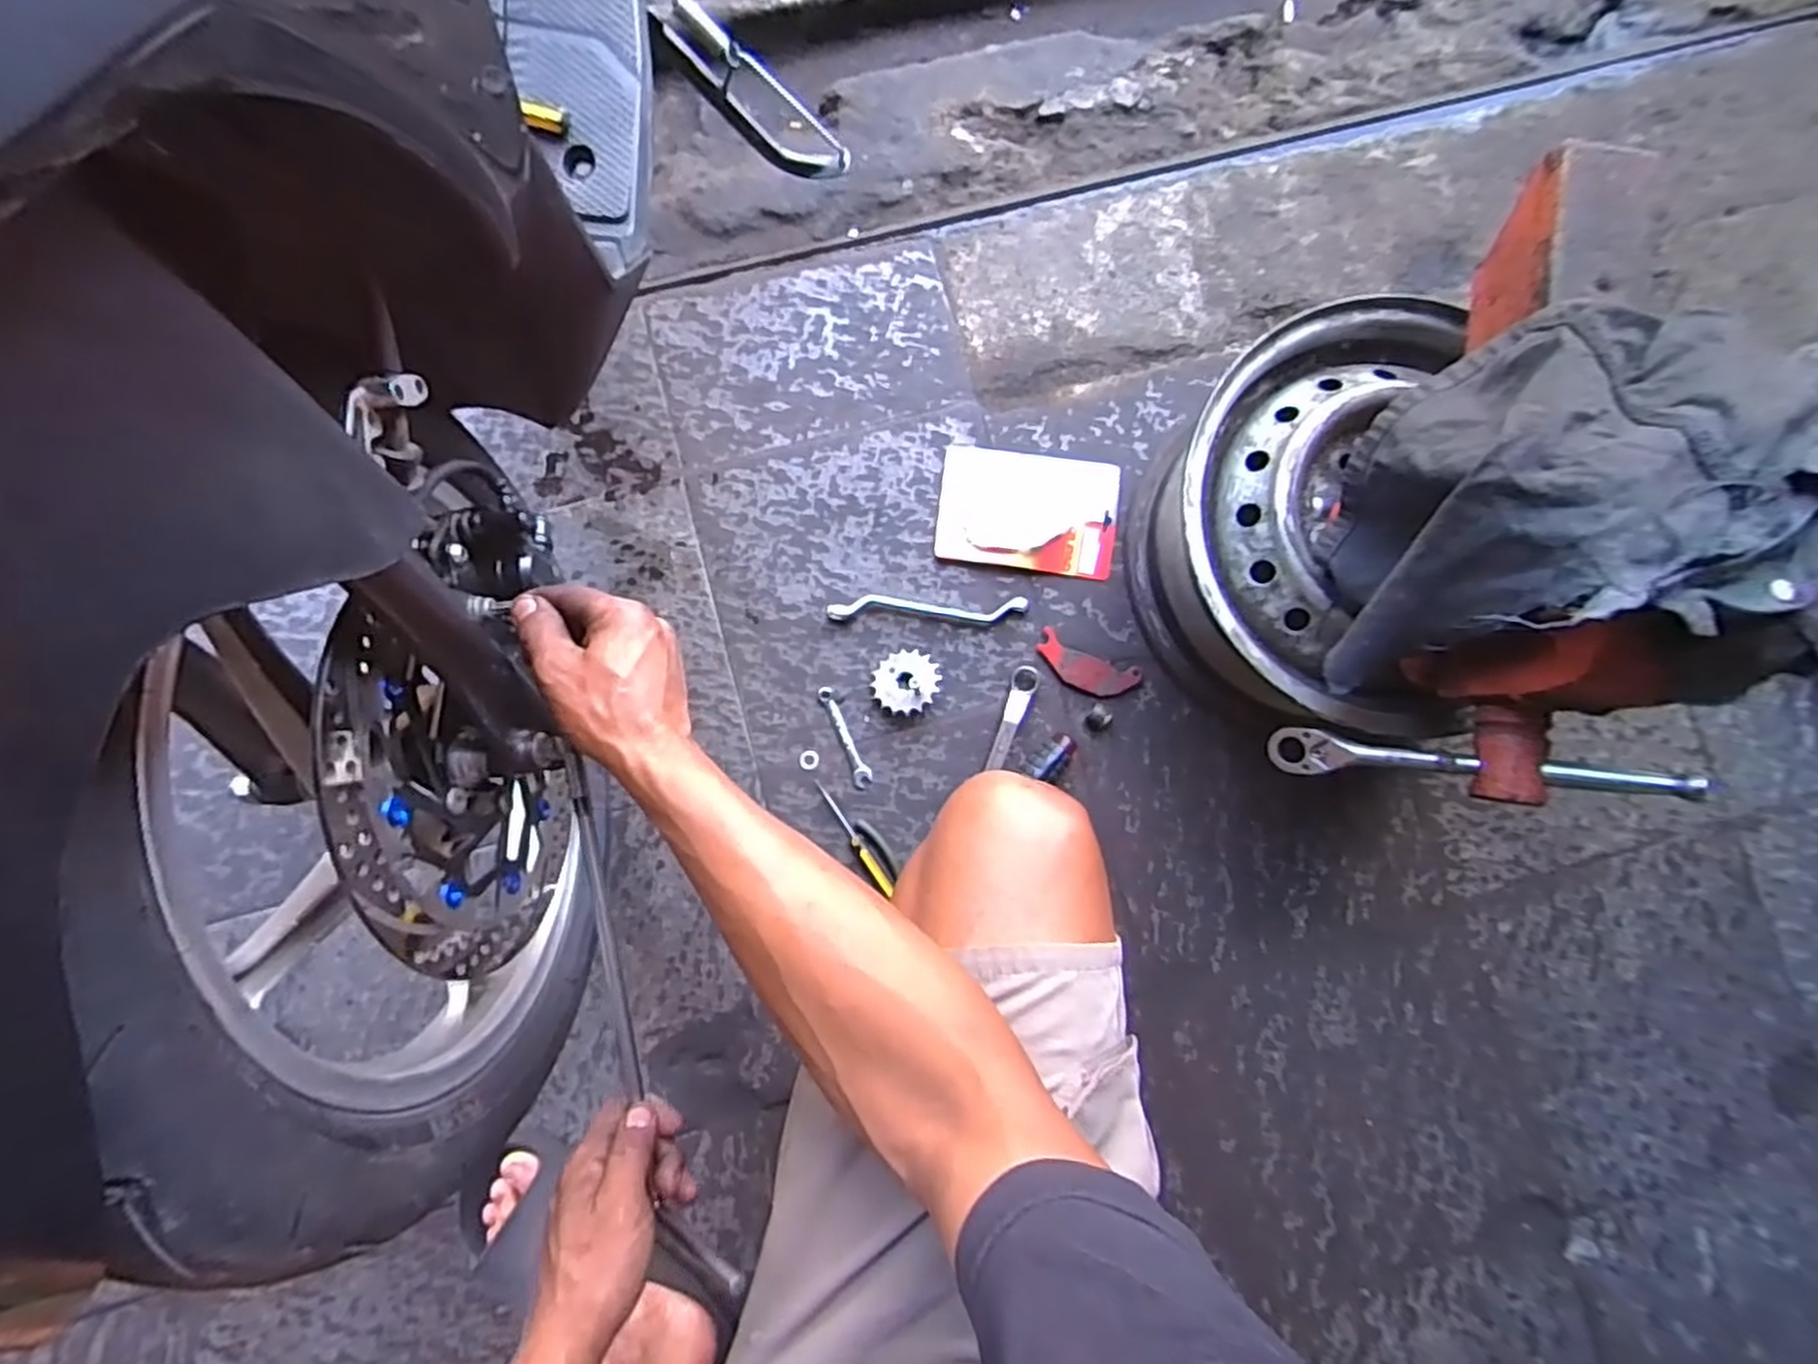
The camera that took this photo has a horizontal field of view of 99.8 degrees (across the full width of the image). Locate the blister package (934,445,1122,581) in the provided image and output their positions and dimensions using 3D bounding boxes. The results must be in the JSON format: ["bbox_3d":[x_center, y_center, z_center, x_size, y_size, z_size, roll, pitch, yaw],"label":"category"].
[{"bbox_3d":[0.118,-0.169,0.751,0.172,0.012,0.115,7,82,-1],"label":"blister package"}]

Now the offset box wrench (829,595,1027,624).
[{"bbox_3d":[0.018,-0.070,0.727,0.188,0.018,0.024,1,82,-1],"label":"offset box wrench"}]

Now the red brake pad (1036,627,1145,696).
[{"bbox_3d":[0.172,-0.014,0.735,0.103,0.012,0.040,24,85,0],"label":"red brake pad"}]

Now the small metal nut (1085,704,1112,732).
[{"bbox_3d":[0.181,0.035,0.730,0.024,0.015,0.021,-44,88,-4],"label":"small metal nut"}]

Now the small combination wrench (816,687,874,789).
[{"bbox_3d":[-0.061,0.051,0.728,0.017,0.007,0.100,-25,87,-4],"label":"small combination wrench"}]

